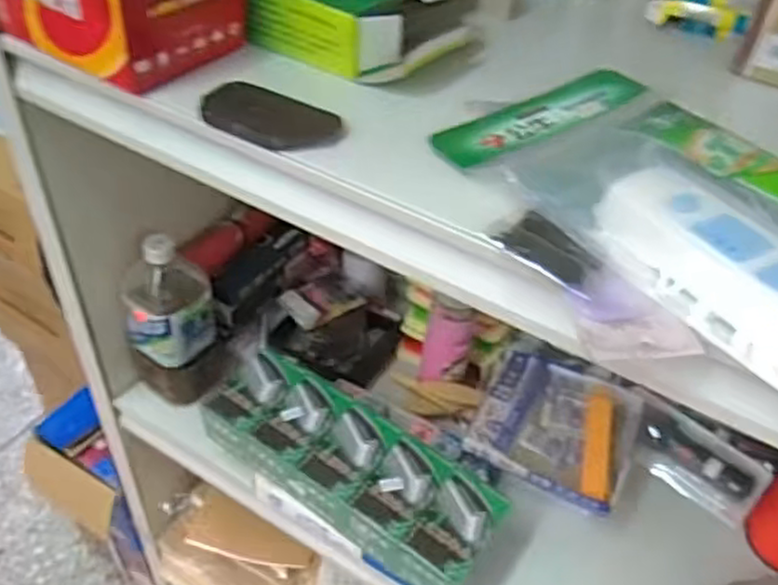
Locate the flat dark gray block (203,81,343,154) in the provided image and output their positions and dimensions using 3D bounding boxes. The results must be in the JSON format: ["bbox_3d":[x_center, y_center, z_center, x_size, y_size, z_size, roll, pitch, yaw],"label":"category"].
[{"bbox_3d":[-0.083,-0.121,0.507,0.093,0.011,0.056,24,47,20],"label":"flat dark gray block"}]

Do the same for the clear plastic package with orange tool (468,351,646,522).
[{"bbox_3d":[0.182,0.141,0.801,0.160,0.051,0.160,17,61,25],"label":"clear plastic package with orange tool"}]

